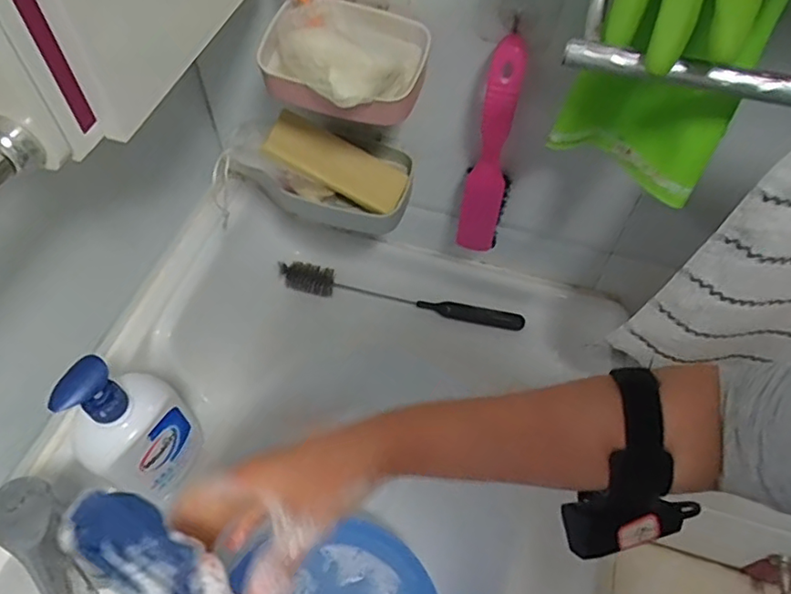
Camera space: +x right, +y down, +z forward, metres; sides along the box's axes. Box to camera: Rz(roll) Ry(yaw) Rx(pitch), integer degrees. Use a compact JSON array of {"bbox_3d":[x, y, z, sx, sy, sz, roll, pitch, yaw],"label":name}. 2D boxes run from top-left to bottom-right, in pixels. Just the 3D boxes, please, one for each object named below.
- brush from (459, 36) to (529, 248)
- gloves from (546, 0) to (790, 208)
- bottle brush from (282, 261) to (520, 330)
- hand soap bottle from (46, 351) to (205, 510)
[{"bbox_3d":[0.091,-0.129,0.553,0.038,0.234,0.040,15,57,9],"label":"brush"},{"bbox_3d":[0.178,-0.153,0.386,0.105,0.180,0.101,24,59,14],"label":"gloves"},{"bbox_3d":[0.005,-0.001,0.698,0.290,0.030,0.032,12,57,7],"label":"bottle brush"},{"bbox_3d":[-0.225,0.117,0.521,0.051,0.208,0.094,24,59,14],"label":"hand soap bottle"}]

